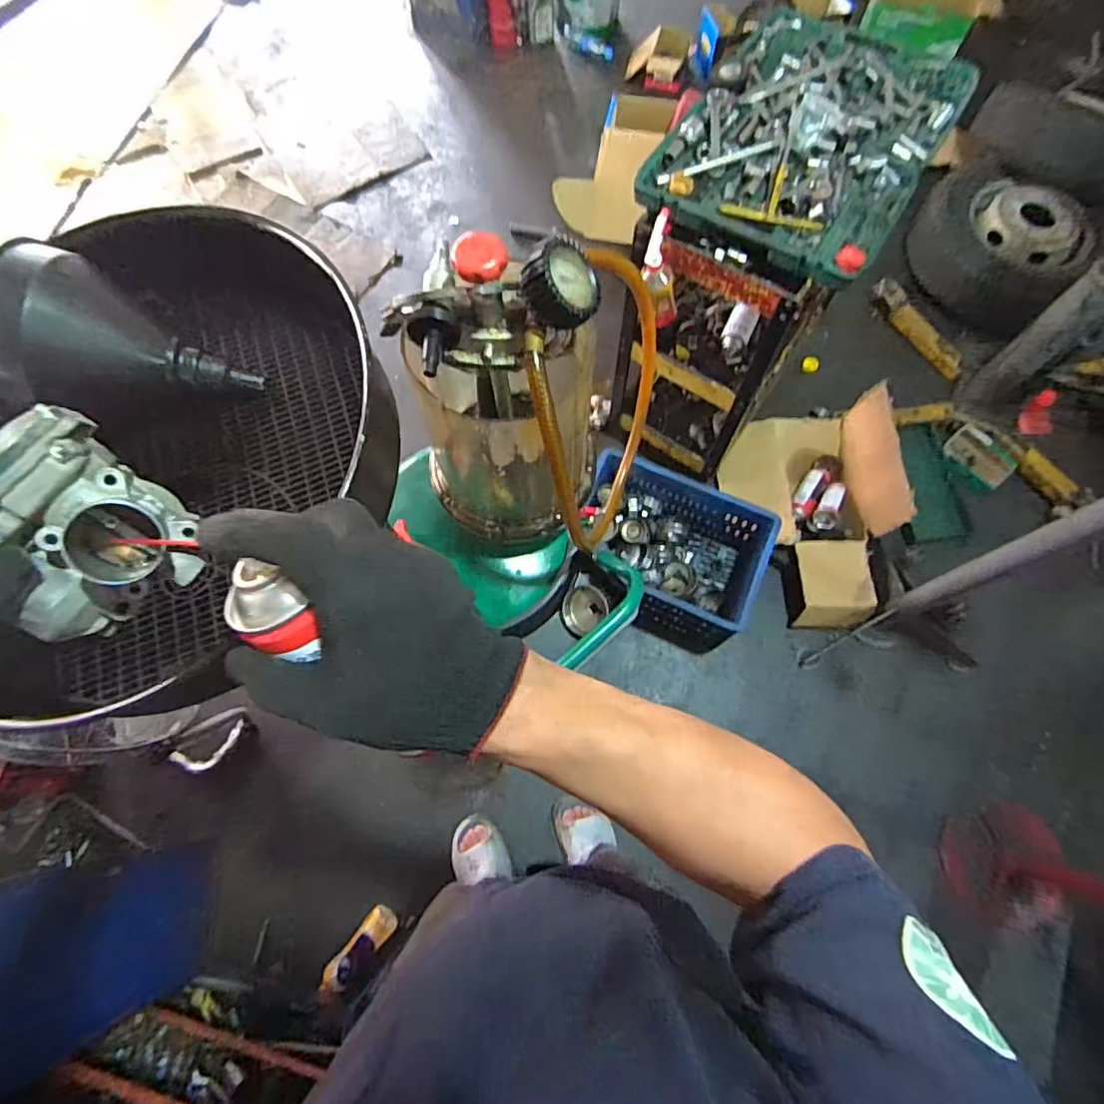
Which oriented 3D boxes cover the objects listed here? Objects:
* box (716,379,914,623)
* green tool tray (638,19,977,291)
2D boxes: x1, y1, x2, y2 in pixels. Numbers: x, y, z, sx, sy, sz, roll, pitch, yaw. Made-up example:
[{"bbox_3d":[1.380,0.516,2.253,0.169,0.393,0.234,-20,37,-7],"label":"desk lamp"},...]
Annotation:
[{"bbox_3d":[0.738,-0.122,1.581,0.391,0.275,0.619,-8,71,-2],"label":"box"},{"bbox_3d":[0.548,-0.891,1.207,0.491,0.060,0.770,30,74,10],"label":"green tool tray"}]

